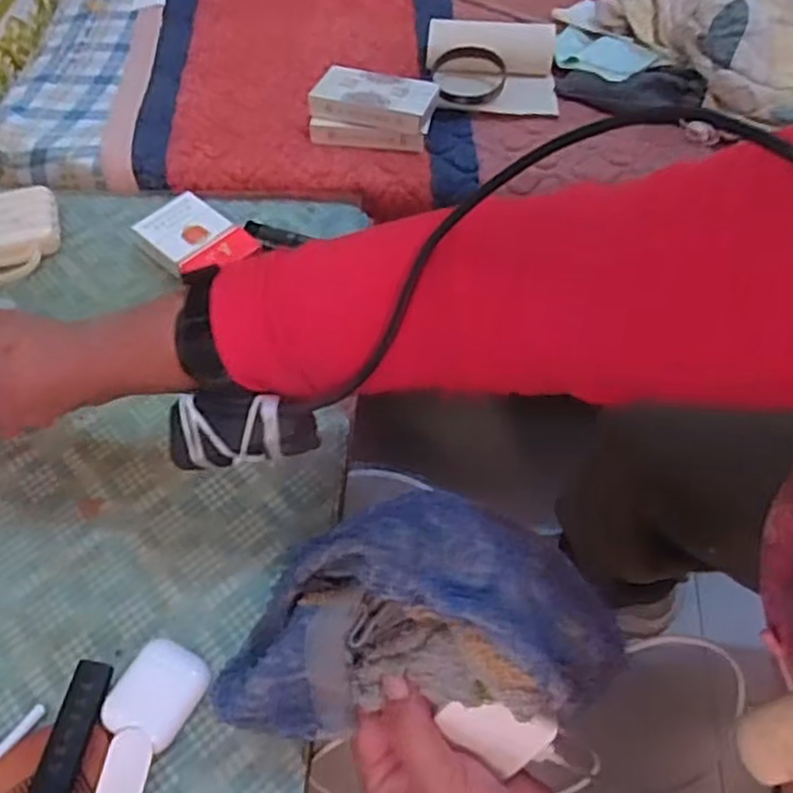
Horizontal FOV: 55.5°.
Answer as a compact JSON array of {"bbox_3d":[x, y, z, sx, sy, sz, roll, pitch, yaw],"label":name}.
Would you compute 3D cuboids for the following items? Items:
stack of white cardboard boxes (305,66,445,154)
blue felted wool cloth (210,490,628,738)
[{"bbox_3d":[-0.018,-0.255,0.669,0.109,0.042,0.063,9,57,8],"label":"stack of white cardboard boxes"},{"bbox_3d":[0.008,0.100,0.354,0.187,0.079,0.092,-1,56,2],"label":"blue felted wool cloth"}]

